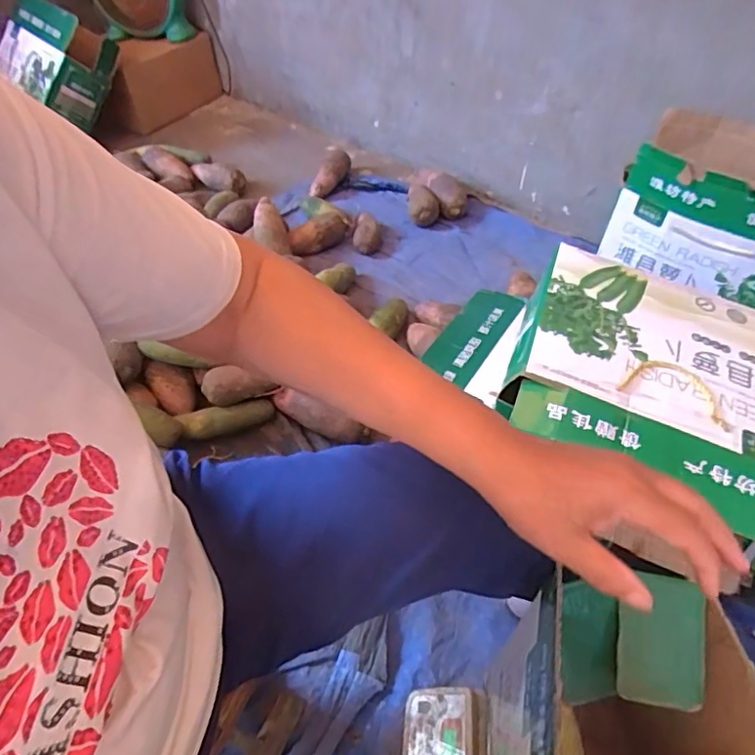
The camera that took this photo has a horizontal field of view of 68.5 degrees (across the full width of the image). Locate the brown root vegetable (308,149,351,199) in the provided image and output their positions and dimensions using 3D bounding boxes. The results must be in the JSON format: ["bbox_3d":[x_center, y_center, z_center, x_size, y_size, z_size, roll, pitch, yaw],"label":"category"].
[{"bbox_3d":[-0.119,-0.537,1.466,0.063,0.063,0.170,24,70,19],"label":"brown root vegetable"}]

